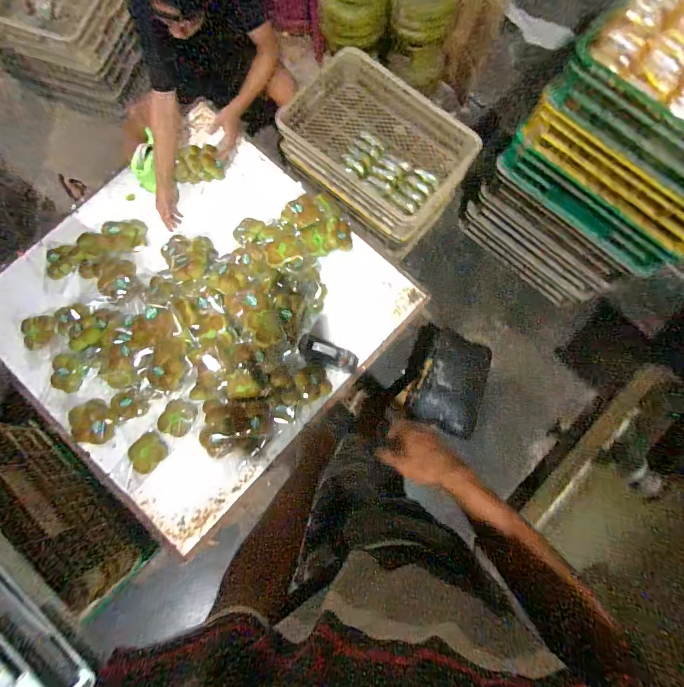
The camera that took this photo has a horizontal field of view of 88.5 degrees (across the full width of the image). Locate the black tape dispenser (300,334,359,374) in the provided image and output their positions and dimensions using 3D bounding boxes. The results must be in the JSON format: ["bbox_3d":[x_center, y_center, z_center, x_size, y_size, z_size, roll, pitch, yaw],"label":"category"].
[{"bbox_3d":[-0.047,0.043,1.192,0.206,0.080,0.083,22,79,4],"label":"black tape dispenser"}]

